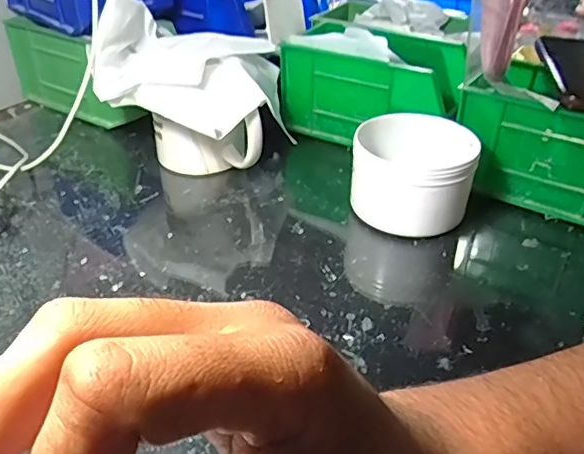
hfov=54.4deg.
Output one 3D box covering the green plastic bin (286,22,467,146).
[{"bbox_3d":[0.076,-0.140,0.559,0.170,0.081,0.103,19,39,24],"label":"green plastic bin"}]

